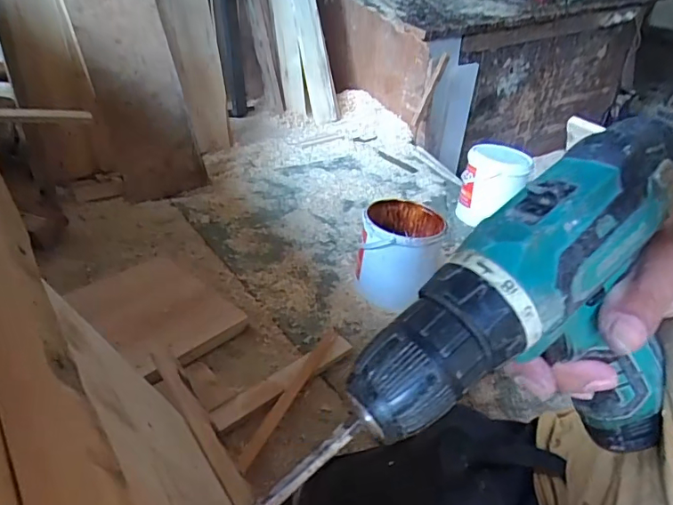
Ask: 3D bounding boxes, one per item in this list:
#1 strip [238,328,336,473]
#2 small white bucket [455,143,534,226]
[{"bbox_3d":[-0.071,0.236,0.908,0.032,0.014,0.352,18,38,15],"label":"strip"},{"bbox_3d":[0.454,-0.196,1.502,0.177,0.210,0.180,17,38,14],"label":"small white bucket"}]

